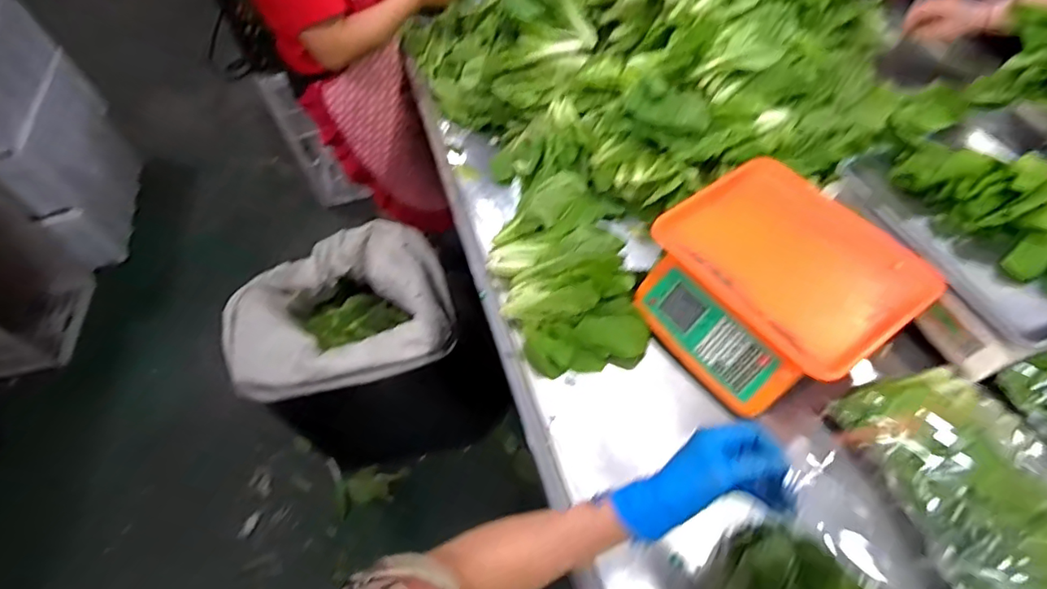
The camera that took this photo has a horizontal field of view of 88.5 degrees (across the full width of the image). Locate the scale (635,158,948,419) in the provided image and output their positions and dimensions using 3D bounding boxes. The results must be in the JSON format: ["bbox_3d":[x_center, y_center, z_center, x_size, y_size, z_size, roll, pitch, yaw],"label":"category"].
[{"bbox_3d":[0.339,-0.011,0.755,0.294,0.117,0.305,-33,60,-17],"label":"scale"}]

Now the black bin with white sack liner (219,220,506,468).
[{"bbox_3d":[-0.393,0.176,1.397,0.516,0.635,0.475,-2,56,3],"label":"black bin with white sack liner"}]

